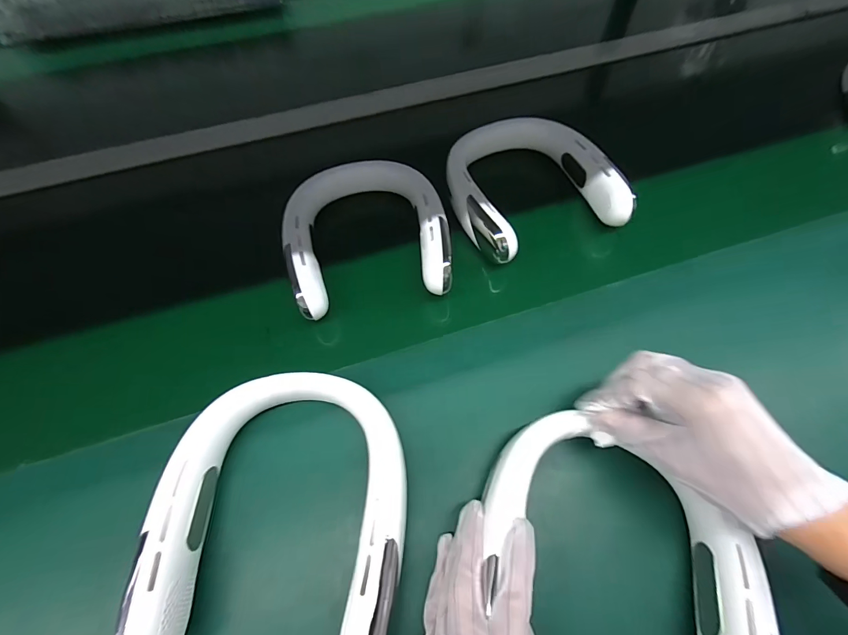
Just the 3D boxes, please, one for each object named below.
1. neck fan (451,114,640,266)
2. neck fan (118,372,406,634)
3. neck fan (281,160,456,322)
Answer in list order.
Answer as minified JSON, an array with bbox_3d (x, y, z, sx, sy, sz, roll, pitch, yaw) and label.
[{"bbox_3d":[0.127,-0.173,0.466,0.192,0.043,0.208,-18,59,-11],"label":"neck fan"},{"bbox_3d":[-0.107,0.143,0.292,0.184,0.037,0.199,-1,58,0],"label":"neck fan"},{"bbox_3d":[-0.070,-0.115,0.433,0.175,0.038,0.226,-11,58,-7],"label":"neck fan"}]

